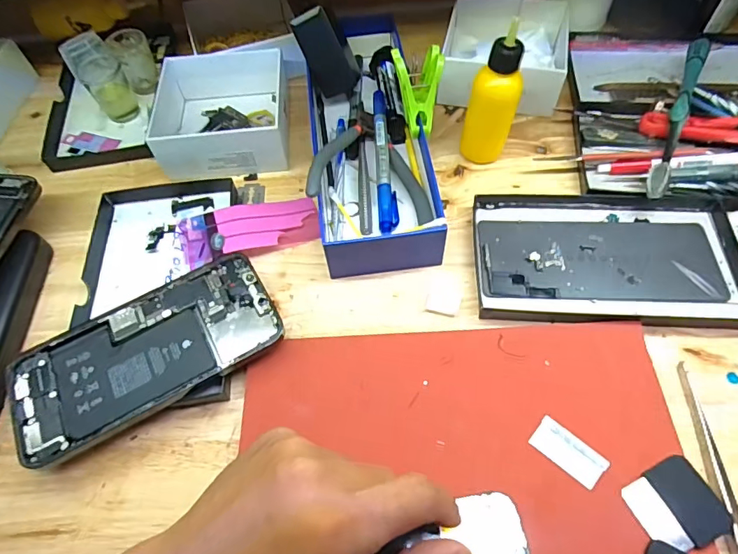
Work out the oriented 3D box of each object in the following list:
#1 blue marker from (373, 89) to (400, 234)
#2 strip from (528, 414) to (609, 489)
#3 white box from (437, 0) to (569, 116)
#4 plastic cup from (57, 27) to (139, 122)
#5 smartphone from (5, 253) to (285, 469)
[{"bbox_3d":[0.012,-0.096,0.374,0.015,0.018,0.132,-4,61,2],"label":"blue marker"},{"bbox_3d":[0.111,0.097,0.265,0.039,0.004,0.020,38,70,21],"label":"strip"},{"bbox_3d":[0.122,-0.207,0.431,0.106,0.037,0.112,13,63,11],"label":"white box"},{"bbox_3d":[-0.223,-0.168,0.402,0.026,0.067,0.032,32,68,19],"label":"plastic cup"},{"bbox_3d":[-0.137,0.044,0.296,0.158,0.006,0.077,-28,62,-15],"label":"smartphone"}]

